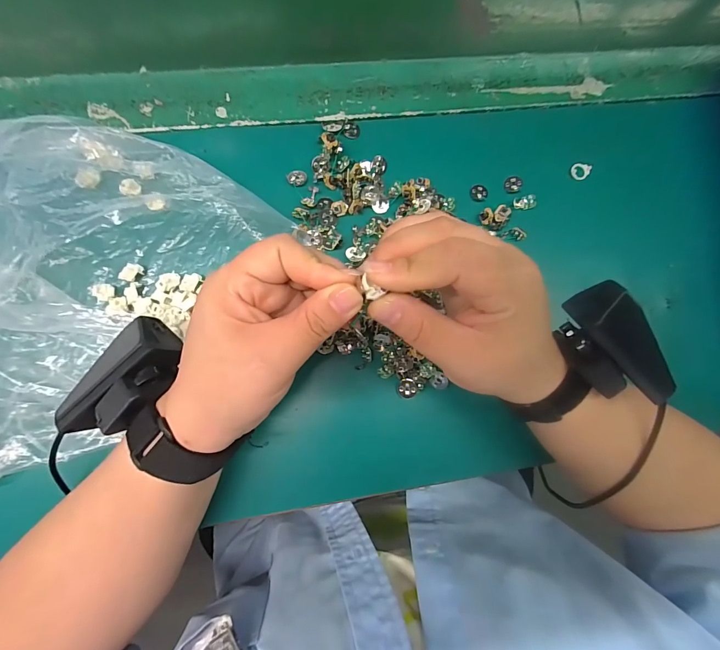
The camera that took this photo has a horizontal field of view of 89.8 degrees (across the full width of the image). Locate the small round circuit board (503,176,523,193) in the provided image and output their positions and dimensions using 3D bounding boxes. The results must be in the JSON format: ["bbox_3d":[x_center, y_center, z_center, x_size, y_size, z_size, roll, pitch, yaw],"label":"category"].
[{"bbox_3d":[0.132,-0.121,0.310,0.013,0.004,0.016,32,82,-3],"label":"small round circuit board"}]

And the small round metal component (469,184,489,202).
[{"bbox_3d":[0.102,-0.113,0.307,0.014,0.004,0.015,1,85,-6],"label":"small round metal component"}]

